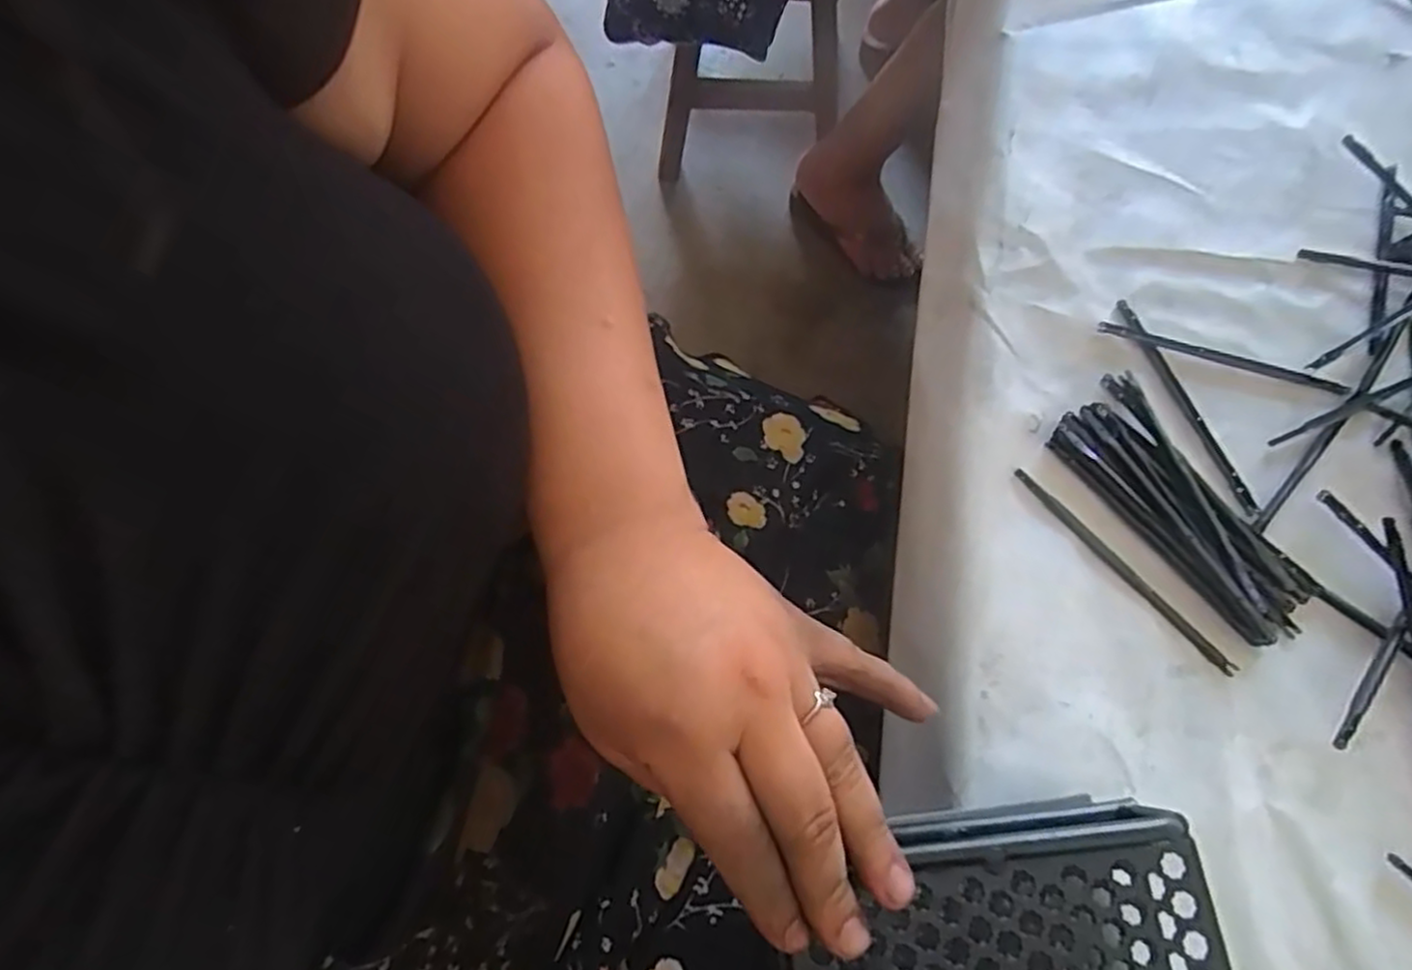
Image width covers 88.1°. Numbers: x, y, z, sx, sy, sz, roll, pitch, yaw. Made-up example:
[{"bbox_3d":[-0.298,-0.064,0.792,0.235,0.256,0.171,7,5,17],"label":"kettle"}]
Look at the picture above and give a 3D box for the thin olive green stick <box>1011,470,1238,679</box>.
[{"bbox_3d":[0.208,0.041,0.367,0.008,0.007,0.133,-39,76,-11],"label":"thin olive green stick"}]

